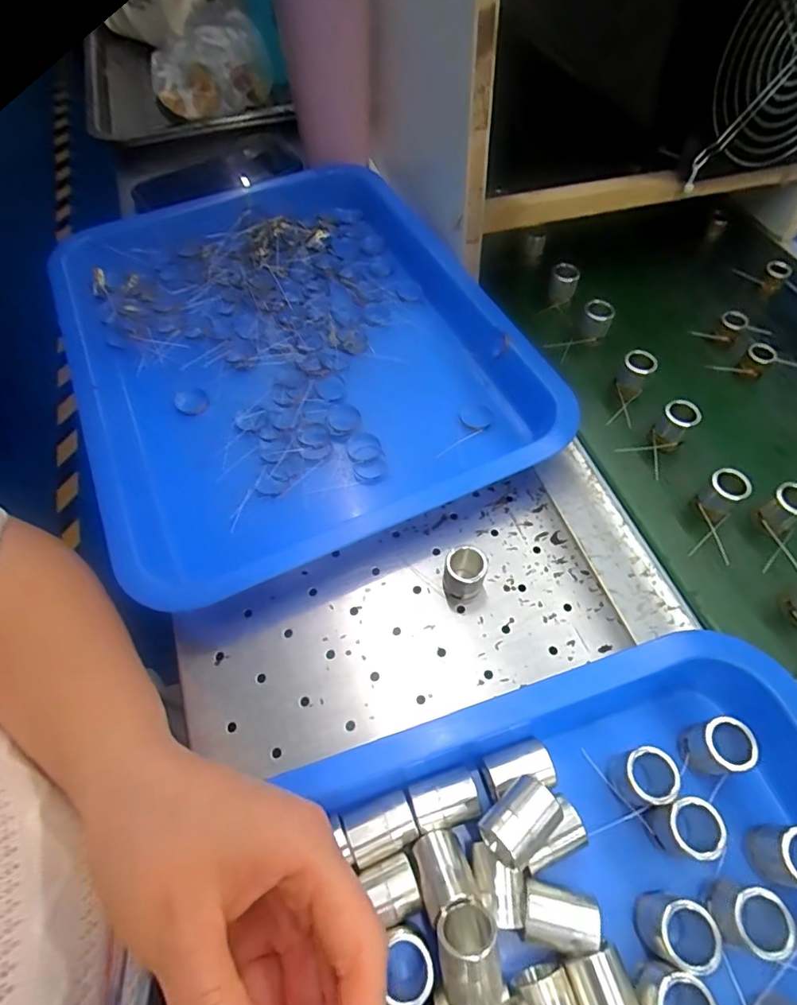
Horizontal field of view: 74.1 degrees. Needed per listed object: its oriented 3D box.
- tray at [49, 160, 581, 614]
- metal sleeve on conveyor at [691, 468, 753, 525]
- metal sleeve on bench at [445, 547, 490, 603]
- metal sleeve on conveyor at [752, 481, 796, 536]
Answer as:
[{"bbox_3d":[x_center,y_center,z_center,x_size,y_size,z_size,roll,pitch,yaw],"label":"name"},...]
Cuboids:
[{"bbox_3d":[-0.086,-0.131,0.403,0.308,0.037,0.387,-22,62,-13],"label":"tray"},{"bbox_3d":[0.205,-0.006,0.333,0.021,0.026,0.021,-35,66,-19],"label":"metal sleeve on conveyor"},{"bbox_3d":[0.038,0.042,0.302,0.022,0.033,0.020,0,59,-1],"label":"metal sleeve on bench"},{"bbox_3d":[0.242,0.004,0.331,0.023,0.028,0.021,-24,63,-14],"label":"metal sleeve on conveyor"}]

